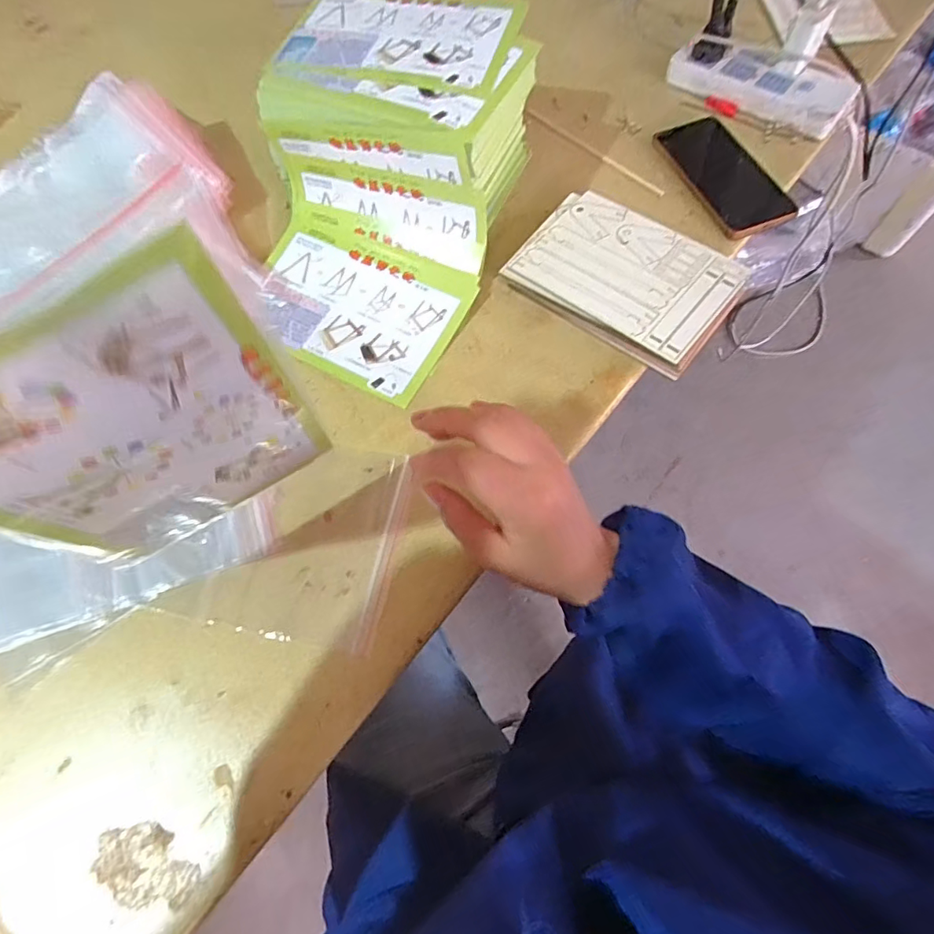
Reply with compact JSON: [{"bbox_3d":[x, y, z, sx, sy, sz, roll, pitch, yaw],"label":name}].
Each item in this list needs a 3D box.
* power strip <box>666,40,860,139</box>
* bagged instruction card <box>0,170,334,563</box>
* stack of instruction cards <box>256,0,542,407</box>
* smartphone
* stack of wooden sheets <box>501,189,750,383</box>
[{"bbox_3d":[0.323,-0.427,0.585,0.190,0.033,0.078,32,71,16],"label":"power strip"},{"bbox_3d":[-0.146,-0.014,0.248,0.146,0.215,0.009,-35,76,-15],"label":"bagged instruction card"},{"bbox_3d":[-0.085,-0.256,0.483,0.217,0.128,0.332,16,67,9],"label":"stack of instruction cards"},{"bbox_3d":[0.265,-0.303,0.542,0.074,0.016,0.170,-20,66,-3],"label":"smartphone"},{"bbox_3d":[0.145,-0.175,0.491,0.191,0.032,0.130,36,71,17],"label":"stack of wooden sheets"}]

